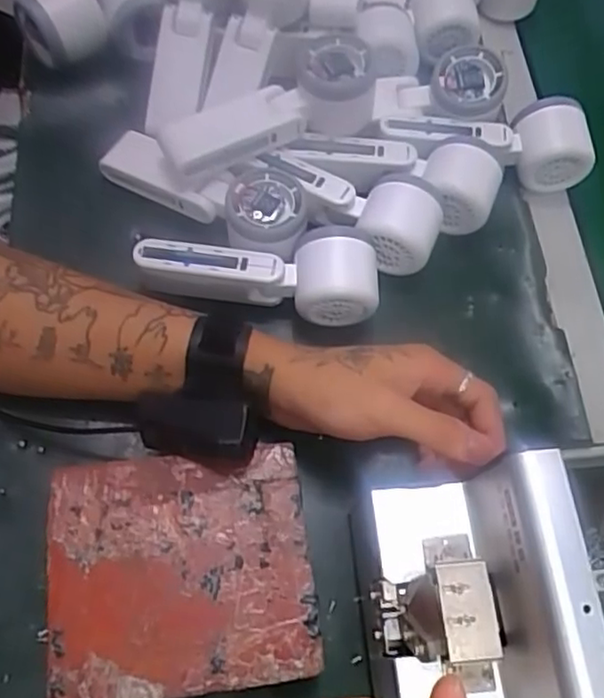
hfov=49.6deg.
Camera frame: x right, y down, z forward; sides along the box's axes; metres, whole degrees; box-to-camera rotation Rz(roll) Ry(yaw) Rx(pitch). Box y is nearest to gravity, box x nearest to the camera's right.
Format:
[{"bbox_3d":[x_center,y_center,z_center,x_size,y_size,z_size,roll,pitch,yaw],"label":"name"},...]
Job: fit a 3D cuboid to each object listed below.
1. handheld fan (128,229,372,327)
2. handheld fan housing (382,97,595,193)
[{"bbox_3d":[-0.032,-0.055,0.462,0.165,0.053,0.055,7,66,-4],"label":"handheld fan"},{"bbox_3d":[0.145,-0.164,0.521,0.168,0.058,0.053,4,66,-5],"label":"handheld fan housing"}]

